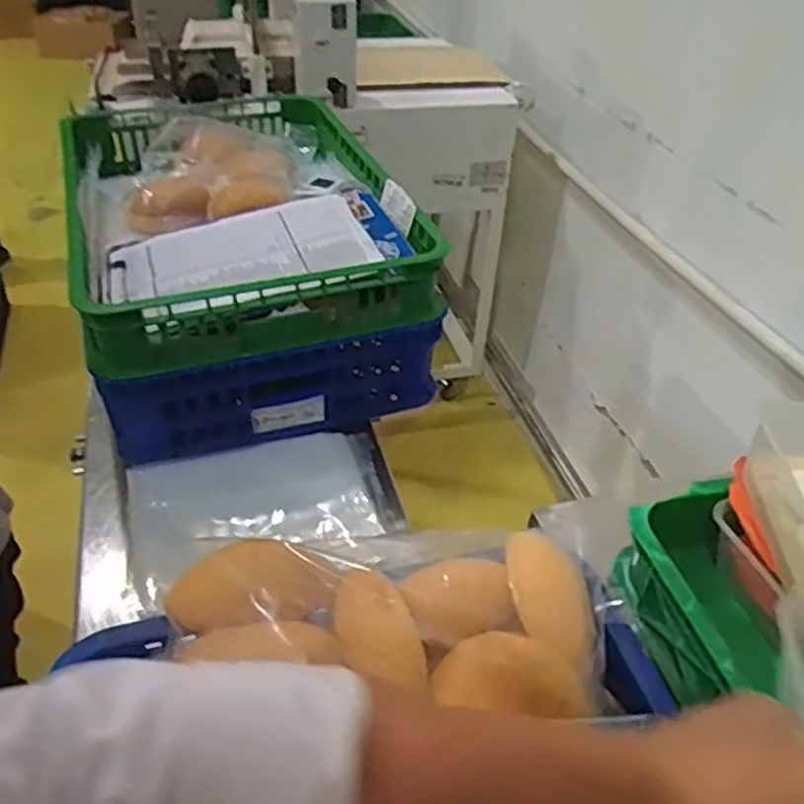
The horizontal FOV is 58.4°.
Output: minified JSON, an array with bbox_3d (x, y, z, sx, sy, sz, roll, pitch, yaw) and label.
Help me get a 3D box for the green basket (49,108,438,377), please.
[{"bbox_3d":[-0.236,-0.271,0.983,0.400,0.115,0.563,-13,42,-18],"label":"green basket"}]

